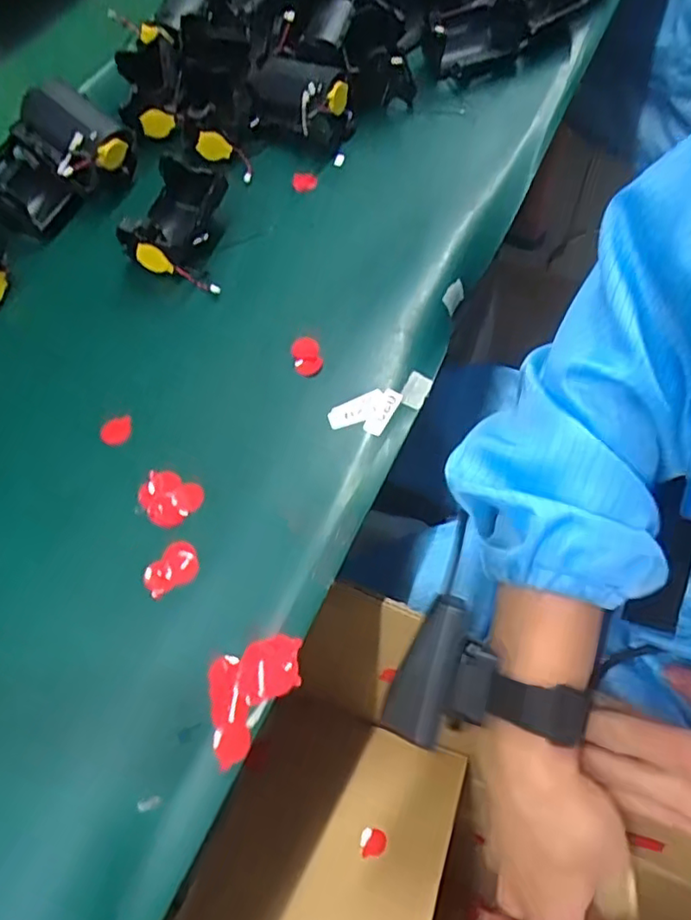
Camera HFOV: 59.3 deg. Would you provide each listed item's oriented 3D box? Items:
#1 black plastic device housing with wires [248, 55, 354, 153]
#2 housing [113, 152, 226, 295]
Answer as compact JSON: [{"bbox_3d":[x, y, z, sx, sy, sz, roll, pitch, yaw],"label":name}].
[{"bbox_3d":[-0.035,-0.261,0.443,0.079,0.043,0.051,30,67,18],"label":"black plastic device housing with wires"},{"bbox_3d":[-0.106,-0.158,0.391,0.064,0.037,0.091,7,61,7],"label":"housing"}]

